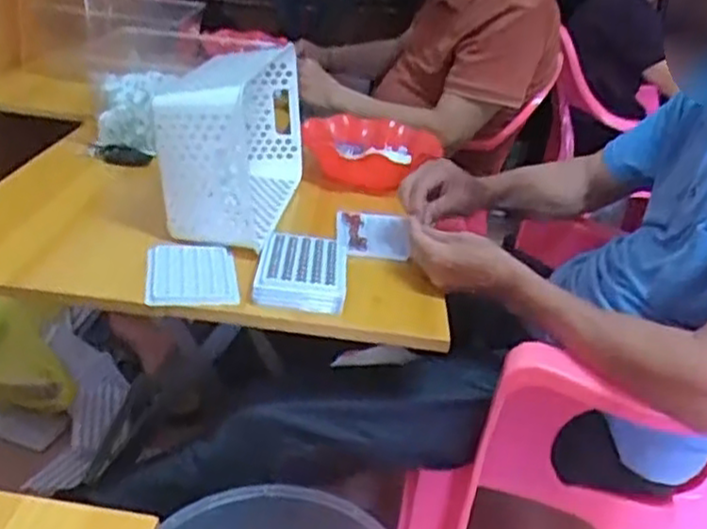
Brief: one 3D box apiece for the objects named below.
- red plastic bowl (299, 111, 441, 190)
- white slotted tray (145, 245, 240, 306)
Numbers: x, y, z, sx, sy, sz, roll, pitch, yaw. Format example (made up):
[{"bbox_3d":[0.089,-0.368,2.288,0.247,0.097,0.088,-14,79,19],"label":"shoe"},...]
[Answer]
[{"bbox_3d":[0.032,-0.174,1.203,0.203,0.078,0.248,14,26,13],"label":"red plastic bowl"},{"bbox_3d":[-0.180,0.009,0.828,0.096,0.009,0.128,1,27,-14],"label":"white slotted tray"}]

